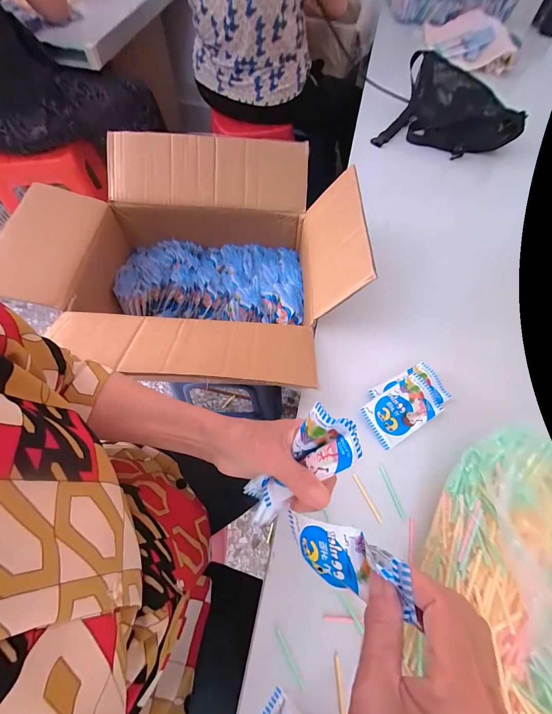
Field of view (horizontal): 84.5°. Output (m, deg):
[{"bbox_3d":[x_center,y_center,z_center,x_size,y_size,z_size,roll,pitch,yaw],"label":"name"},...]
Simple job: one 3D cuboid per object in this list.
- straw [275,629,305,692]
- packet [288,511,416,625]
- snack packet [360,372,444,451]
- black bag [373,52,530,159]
[{"bbox_3d":[0.014,0.308,0.310,0.005,0.011,0.051,-27,69,-15],"label":"straw"},{"bbox_3d":[0.047,0.142,0.211,0.017,0.094,0.051,-3,81,-43],"label":"packet"},{"bbox_3d":[0.180,0.072,0.426,0.110,0.016,0.062,-28,69,-16],"label":"snack packet"},{"bbox_3d":[0.414,-0.557,0.722,0.293,0.119,0.229,27,66,9],"label":"black bag"}]

